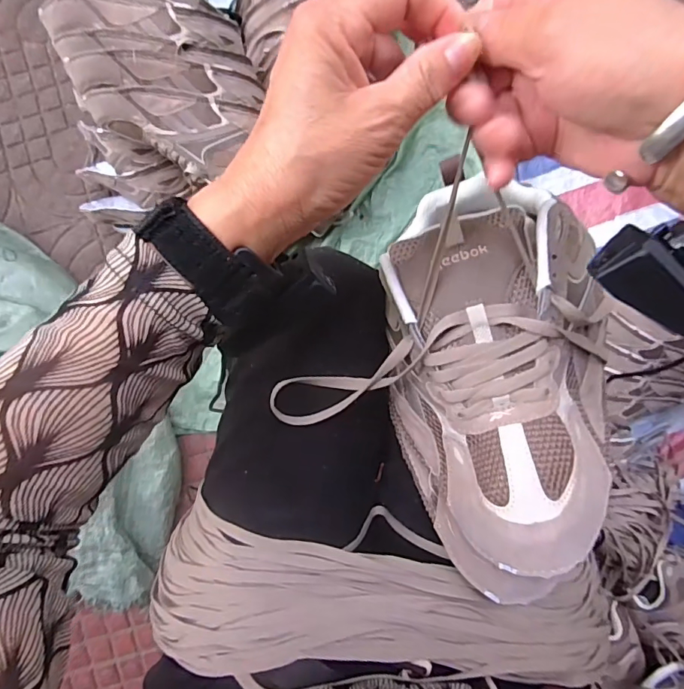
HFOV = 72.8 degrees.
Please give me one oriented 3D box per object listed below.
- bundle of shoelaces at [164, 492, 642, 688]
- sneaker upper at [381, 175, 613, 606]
[{"bbox_3d":[0.039,0.200,0.339,0.357,0.090,0.093,8,89,0],"label":"bundle of shoelaces"},{"bbox_3d":[0.104,0.029,0.300,0.131,0.089,0.248,-5,92,-4],"label":"sneaker upper"}]

